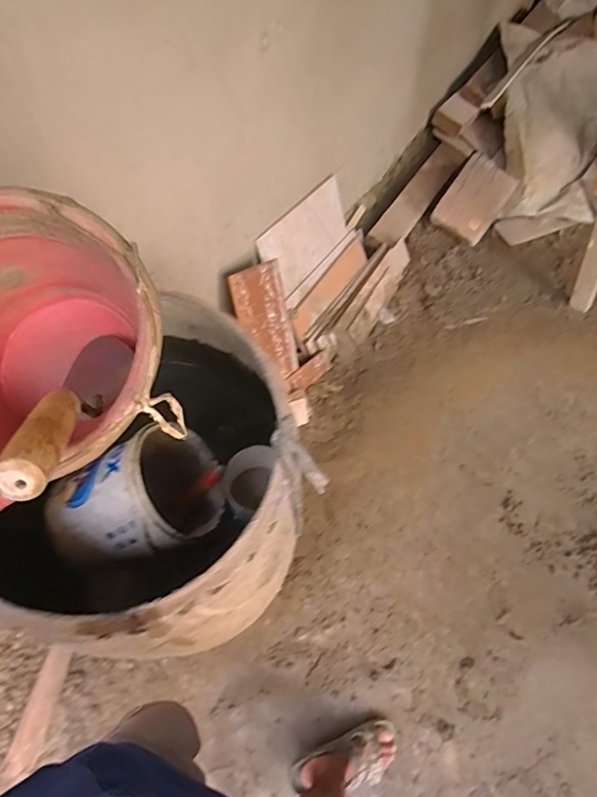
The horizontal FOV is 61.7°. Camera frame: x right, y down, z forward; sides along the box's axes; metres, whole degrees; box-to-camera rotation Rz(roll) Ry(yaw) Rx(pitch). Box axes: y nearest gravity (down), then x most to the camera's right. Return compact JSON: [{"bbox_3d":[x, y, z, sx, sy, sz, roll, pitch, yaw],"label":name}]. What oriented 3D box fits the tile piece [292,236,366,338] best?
[{"bbox_3d":[0.105,-0.350,1.565,0.076,0.009,0.398,49,61,-24],"label":"tile piece"}]

